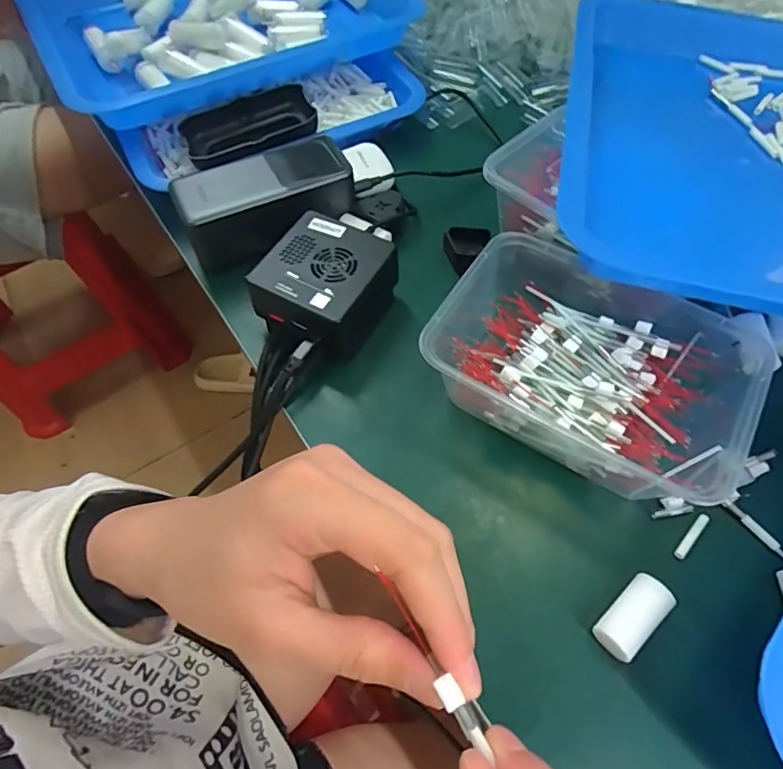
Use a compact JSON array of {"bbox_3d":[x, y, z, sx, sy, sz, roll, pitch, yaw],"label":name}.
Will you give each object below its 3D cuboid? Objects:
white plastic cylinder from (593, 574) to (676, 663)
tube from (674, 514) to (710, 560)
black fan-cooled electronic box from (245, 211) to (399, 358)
[{"bbox_3d":[0.123,0.119,0.256,0.043,0.018,0.020,-38,66,-19],"label":"white plastic cylinder"},{"bbox_3d":[0.170,0.085,0.281,0.005,0.004,0.030,39,68,20],"label":"tube"},{"bbox_3d":[-0.044,-0.064,0.346,0.074,0.056,0.082,27,64,15],"label":"black fan-cooled electronic box"}]

